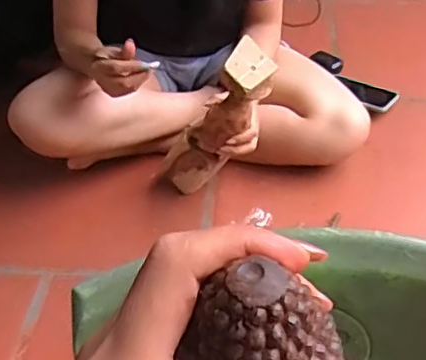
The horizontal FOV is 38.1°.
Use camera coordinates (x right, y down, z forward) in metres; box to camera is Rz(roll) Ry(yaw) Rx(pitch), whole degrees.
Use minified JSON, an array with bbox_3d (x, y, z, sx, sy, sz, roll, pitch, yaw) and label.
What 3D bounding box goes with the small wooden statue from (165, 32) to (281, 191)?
[{"bbox_3d":[0.006,-0.081,1.005,0.088,0.306,0.078,26,46,-9],"label":"small wooden statue"}]

